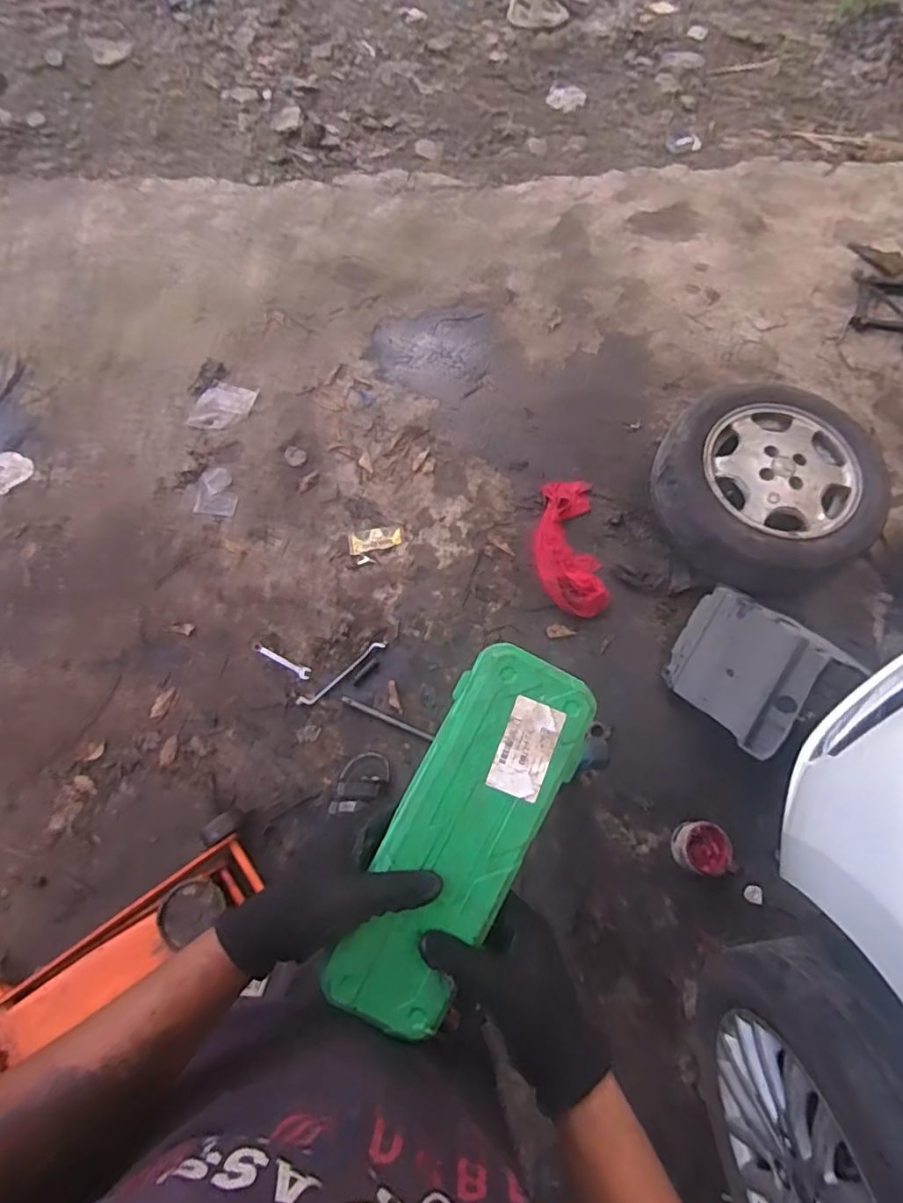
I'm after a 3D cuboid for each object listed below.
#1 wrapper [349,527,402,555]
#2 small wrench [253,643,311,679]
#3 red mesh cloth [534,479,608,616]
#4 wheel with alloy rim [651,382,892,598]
[{"bbox_3d":[-0.202,-0.166,1.574,0.142,0.007,0.060,-15,71,-6],"label":"wrapper"},{"bbox_3d":[-0.417,0.144,1.451,0.162,0.008,0.027,26,70,10],"label":"small wrench"},{"bbox_3d":[0.305,-0.153,1.559,0.170,0.039,0.396,-2,70,-2],"label":"red mesh cloth"},{"bbox_3d":[0.813,-0.305,1.532,0.525,0.167,0.528,0,68,0],"label":"wheel with alloy rim"}]

